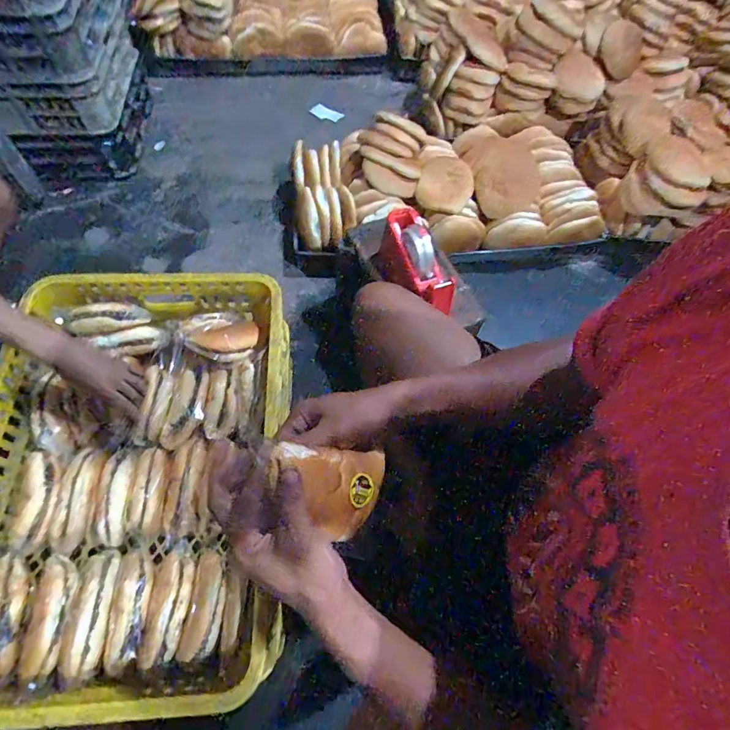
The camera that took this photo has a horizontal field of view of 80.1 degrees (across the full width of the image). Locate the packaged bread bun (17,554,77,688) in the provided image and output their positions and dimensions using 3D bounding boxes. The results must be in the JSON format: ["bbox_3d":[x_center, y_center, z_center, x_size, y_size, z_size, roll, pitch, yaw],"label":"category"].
[{"bbox_3d":[-0.409,0.324,0.559,0.060,0.039,0.144,-3,63,-5],"label":"packaged bread bun"}]

